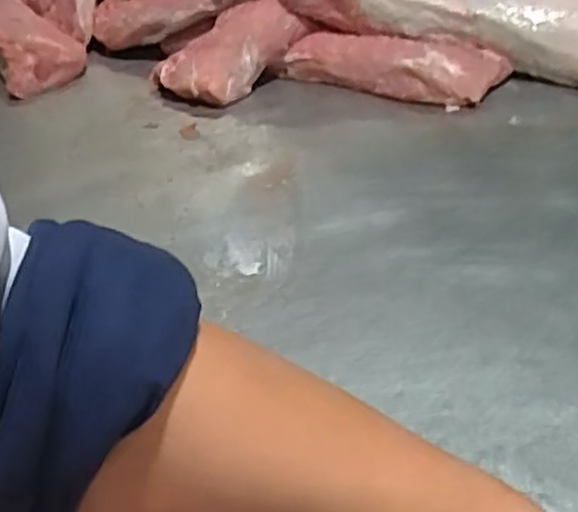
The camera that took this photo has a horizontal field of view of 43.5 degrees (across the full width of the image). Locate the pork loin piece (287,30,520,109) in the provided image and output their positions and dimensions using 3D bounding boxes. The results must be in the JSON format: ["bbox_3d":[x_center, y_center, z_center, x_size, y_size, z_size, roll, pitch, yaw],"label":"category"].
[{"bbox_3d":[0.153,-0.285,1.100,0.331,0.063,0.105,11,40,20],"label":"pork loin piece"}]

